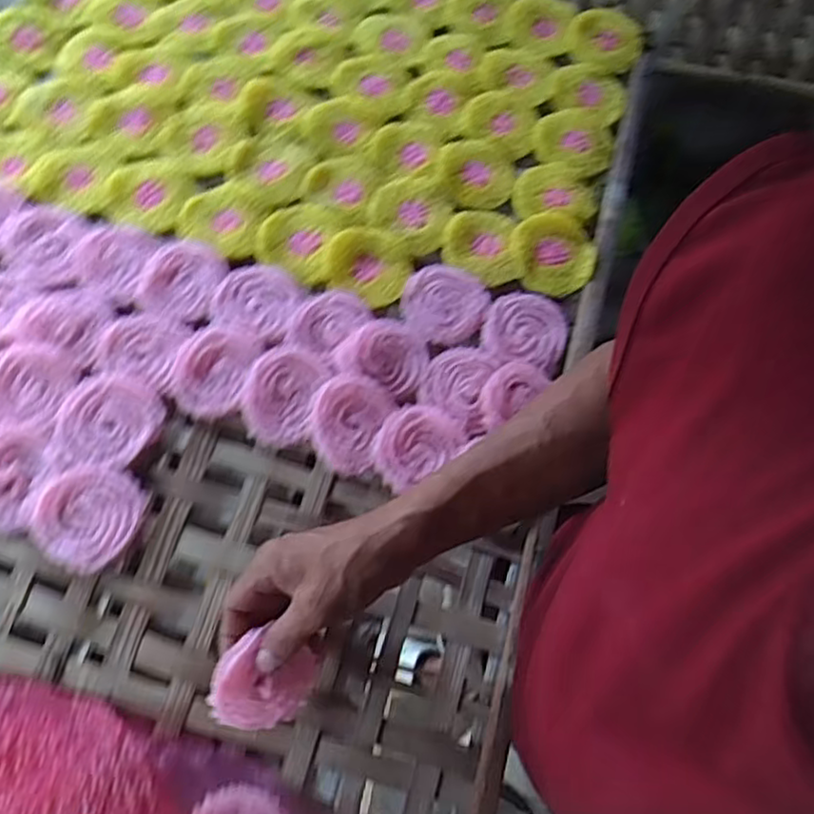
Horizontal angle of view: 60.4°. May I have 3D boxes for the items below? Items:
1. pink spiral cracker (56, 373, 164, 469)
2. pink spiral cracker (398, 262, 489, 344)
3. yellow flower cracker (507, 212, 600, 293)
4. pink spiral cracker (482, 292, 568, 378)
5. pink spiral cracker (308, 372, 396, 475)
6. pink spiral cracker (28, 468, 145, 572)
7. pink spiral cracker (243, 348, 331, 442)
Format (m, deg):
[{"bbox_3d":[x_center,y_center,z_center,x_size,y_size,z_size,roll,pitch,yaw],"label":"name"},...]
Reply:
[{"bbox_3d":[-0.232,0.009,0.542,0.070,0.005,0.073,1,67,-2],"label":"pink spiral cracker"},{"bbox_3d":[0.034,-0.091,0.617,0.072,0.013,0.073,17,68,5],"label":"pink spiral cracker"},{"bbox_3d":[0.134,-0.143,0.641,0.076,0.017,0.076,1,67,-2],"label":"yellow flower cracker"},{"bbox_3d":[0.106,-0.069,0.619,0.072,0.008,0.072,17,68,5],"label":"pink spiral cracker"},{"bbox_3d":[-0.048,0.010,0.563,0.060,0.025,0.075,22,68,7],"label":"pink spiral cracker"},{"bbox_3d":[-0.236,0.082,0.518,0.071,0.012,0.073,1,67,-2],"label":"pink spiral cracker"},{"bbox_3d":[-0.100,-0.010,0.565,0.058,0.020,0.077,17,68,5],"label":"pink spiral cracker"}]

